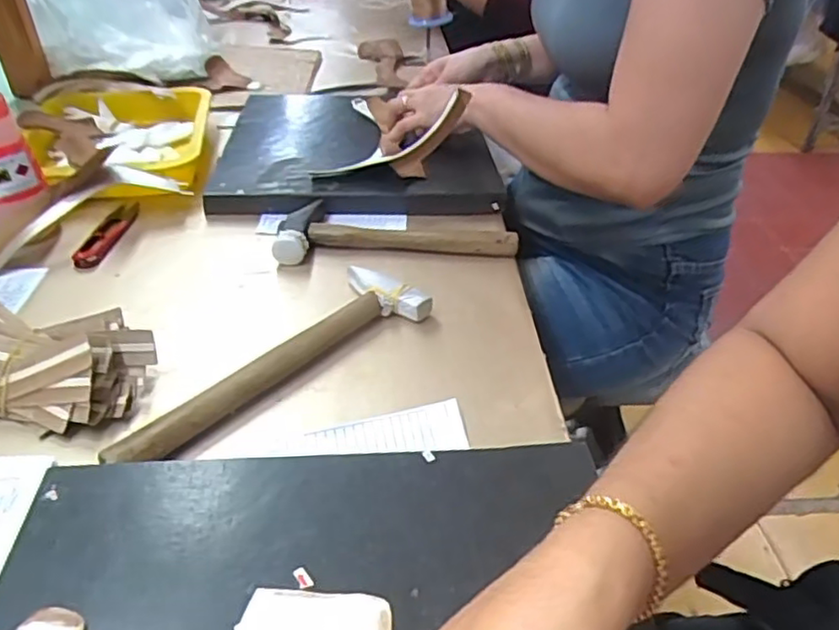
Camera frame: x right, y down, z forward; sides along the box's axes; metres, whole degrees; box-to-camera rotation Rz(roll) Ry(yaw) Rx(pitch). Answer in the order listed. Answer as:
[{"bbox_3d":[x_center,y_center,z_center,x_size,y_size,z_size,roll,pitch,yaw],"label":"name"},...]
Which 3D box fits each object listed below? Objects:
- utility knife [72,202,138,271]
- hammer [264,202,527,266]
[{"bbox_3d":[-0.293,-0.077,0.612,0.027,0.012,0.113,1,36,-1],"label":"utility knife"},{"bbox_3d":[-0.024,-0.085,0.616,0.217,0.025,0.089,-3,36,-6],"label":"hammer"}]

